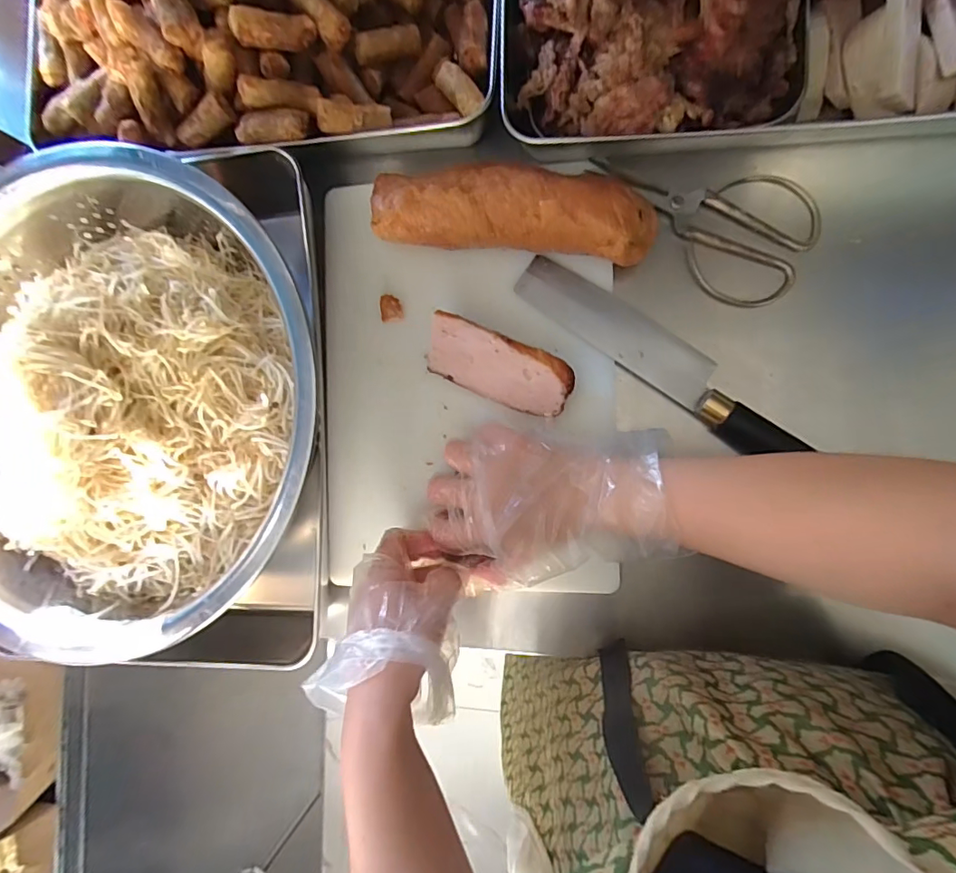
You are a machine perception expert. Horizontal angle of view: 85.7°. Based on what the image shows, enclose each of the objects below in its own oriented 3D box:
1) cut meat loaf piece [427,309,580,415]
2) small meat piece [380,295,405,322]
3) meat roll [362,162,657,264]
[{"bbox_3d":[0.018,-0.057,0.411,0.117,0.023,0.053,24,124,10],"label":"cut meat loaf piece"},{"bbox_3d":[-0.074,-0.111,0.446,0.019,0.009,0.023,1,89,10],"label":"small meat piece"},{"bbox_3d":[0.027,-0.171,0.400,0.211,0.061,0.058,8,91,10],"label":"meat roll"}]

